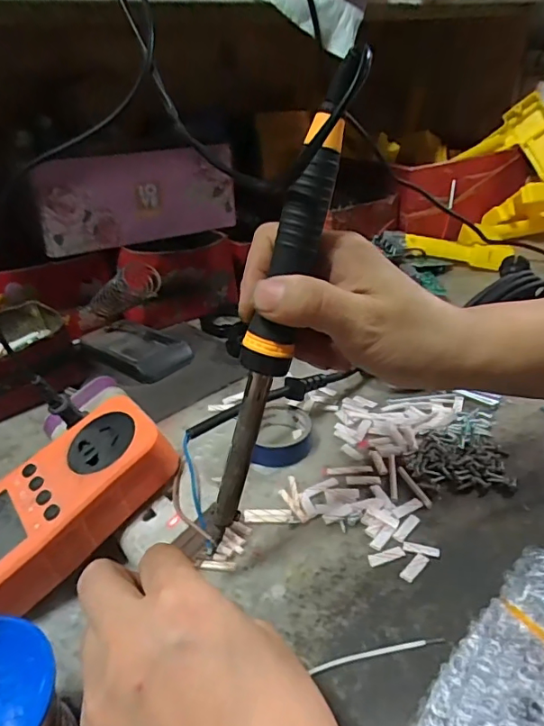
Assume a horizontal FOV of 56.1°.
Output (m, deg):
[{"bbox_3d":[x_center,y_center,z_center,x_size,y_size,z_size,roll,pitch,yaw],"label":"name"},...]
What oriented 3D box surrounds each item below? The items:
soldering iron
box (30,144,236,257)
[{"bbox_3d":[0.000,-0.015,0.233,0.022,0.227,0.025,-1,24,-44],"label":"soldering iron"},{"bbox_3d":[-0.134,-0.170,0.519,0.198,0.087,0.024,-12,33,-16],"label":"box"}]

